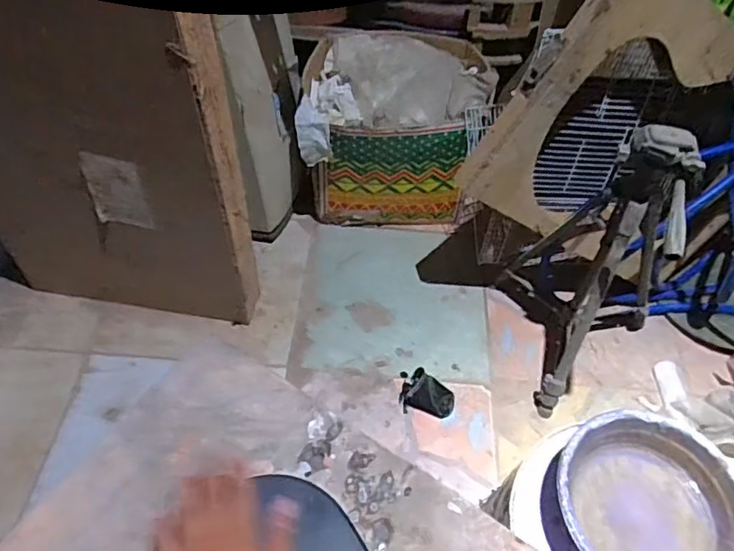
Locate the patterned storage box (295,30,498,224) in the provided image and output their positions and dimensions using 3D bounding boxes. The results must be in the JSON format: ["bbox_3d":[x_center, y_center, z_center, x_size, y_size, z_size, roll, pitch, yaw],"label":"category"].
[{"bbox_3d":[0.051,-0.346,1.341,0.402,0.322,0.354,3,53,-5],"label":"patterned storage box"}]

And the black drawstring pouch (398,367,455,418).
[{"bbox_3d":[0.113,0.224,1.087,0.114,0.040,0.080,17,53,11],"label":"black drawstring pouch"}]

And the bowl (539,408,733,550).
[{"bbox_3d":[0.302,0.257,0.625,0.188,0.063,0.199,3,53,-4],"label":"bowl"}]

